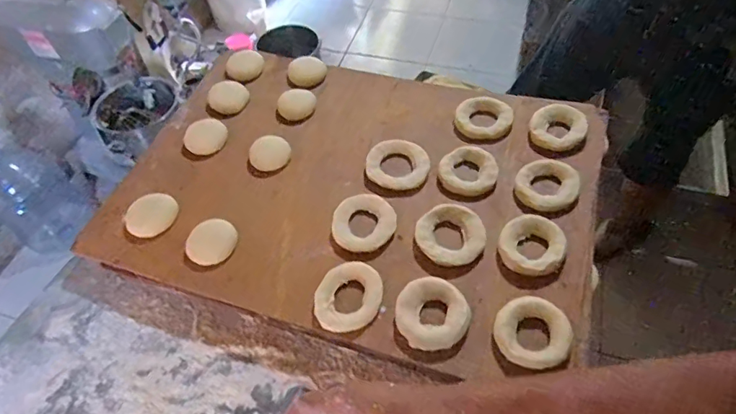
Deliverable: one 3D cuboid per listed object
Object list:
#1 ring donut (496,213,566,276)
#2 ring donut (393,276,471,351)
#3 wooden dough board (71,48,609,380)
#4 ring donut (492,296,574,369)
[{"bbox_3d":[0.179,0.042,0.542,0.068,0.018,0.065,14,55,13],"label":"ring donut"},{"bbox_3d":[0.067,0.110,0.513,0.074,0.019,0.069,8,54,9],"label":"ring donut"},{"bbox_3d":[-0.021,-0.023,0.650,0.595,0.064,0.419,13,55,15],"label":"wooden dough board"},{"bbox_3d":[0.162,0.124,0.489,0.071,0.014,0.068,-2,53,2],"label":"ring donut"}]

